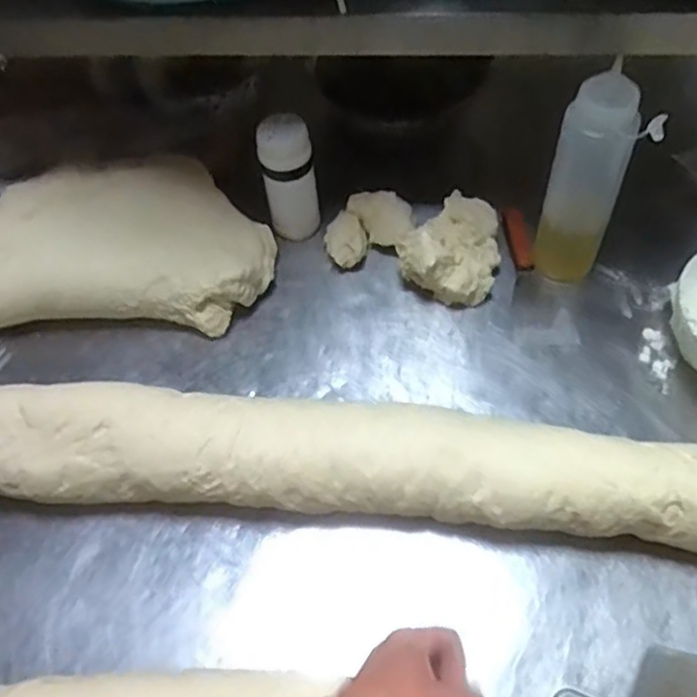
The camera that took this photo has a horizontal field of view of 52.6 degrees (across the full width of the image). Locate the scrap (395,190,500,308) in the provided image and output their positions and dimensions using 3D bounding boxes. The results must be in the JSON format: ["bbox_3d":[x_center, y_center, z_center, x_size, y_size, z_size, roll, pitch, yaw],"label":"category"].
[{"bbox_3d":[0.125,-0.121,0.836,0.111,0.074,0.134,18,60,15],"label":"scrap"}]

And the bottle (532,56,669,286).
[{"bbox_3d":[0.257,-0.166,0.762,0.077,0.255,0.079,-25,59,-12],"label":"bottle"}]

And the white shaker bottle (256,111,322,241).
[{"bbox_3d":[-0.072,-0.203,0.856,0.064,0.153,0.051,-8,57,-1],"label":"white shaker bottle"}]

